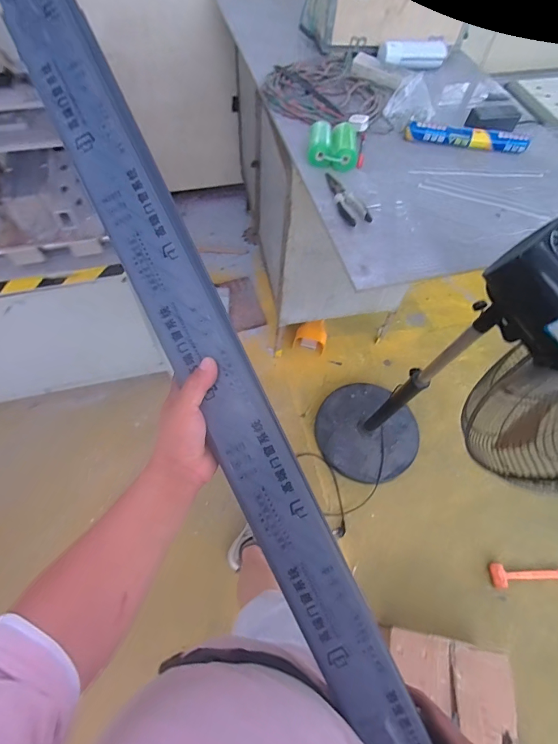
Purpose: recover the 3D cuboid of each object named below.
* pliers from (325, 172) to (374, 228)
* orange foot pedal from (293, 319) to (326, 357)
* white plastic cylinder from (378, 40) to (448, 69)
[{"bbox_3d":[0.146,-0.394,0.856,0.057,0.015,0.175,-16,63,-12],"label":"pliers"},{"bbox_3d":[0.151,-0.166,1.774,0.153,0.098,0.147,17,61,6],"label":"orange foot pedal"},{"bbox_3d":[0.404,-0.952,1.139,0.210,0.045,0.059,-1,61,-4],"label":"white plastic cylinder"}]

